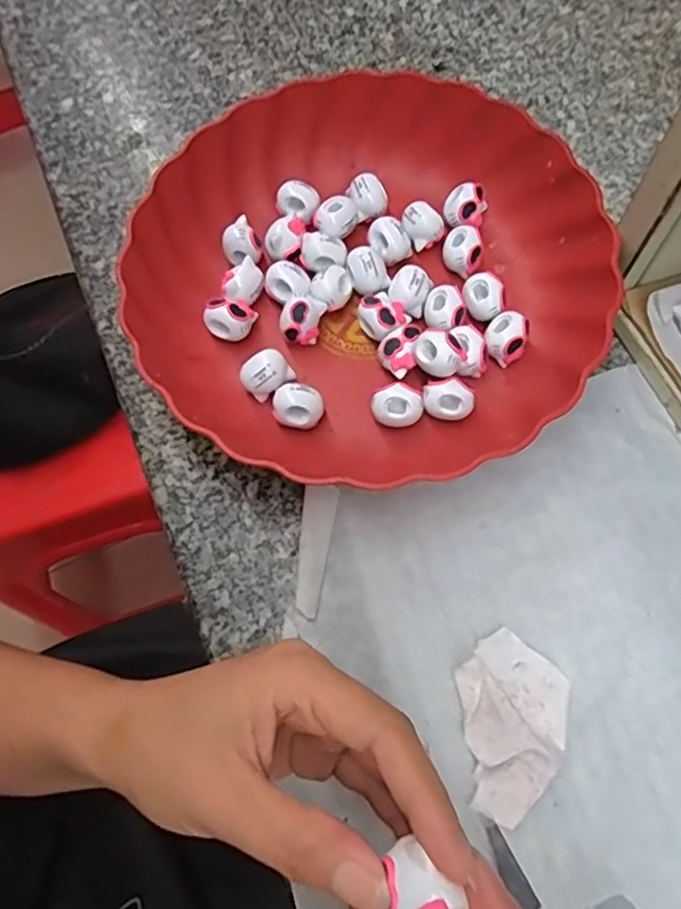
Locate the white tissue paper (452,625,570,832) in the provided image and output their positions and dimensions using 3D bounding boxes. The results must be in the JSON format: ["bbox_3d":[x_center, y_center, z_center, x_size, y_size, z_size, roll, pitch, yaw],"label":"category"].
[{"bbox_3d":[0.075,0.115,0.268,0.045,0.014,0.074,0,68,3],"label":"white tissue paper"}]

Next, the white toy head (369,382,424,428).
[{"bbox_3d":[0.028,-0.023,0.321,0.024,0.021,0.018,-22,69,-6],"label":"white toy head"}]

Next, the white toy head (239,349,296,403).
[{"bbox_3d":[-0.039,-0.041,0.332,0.025,0.020,0.021,-38,71,-12],"label":"white toy head"}]

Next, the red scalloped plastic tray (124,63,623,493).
[{"bbox_3d":[0.014,-0.092,0.337,0.237,0.051,0.237,38,75,16],"label":"red scalloped plastic tray"}]

